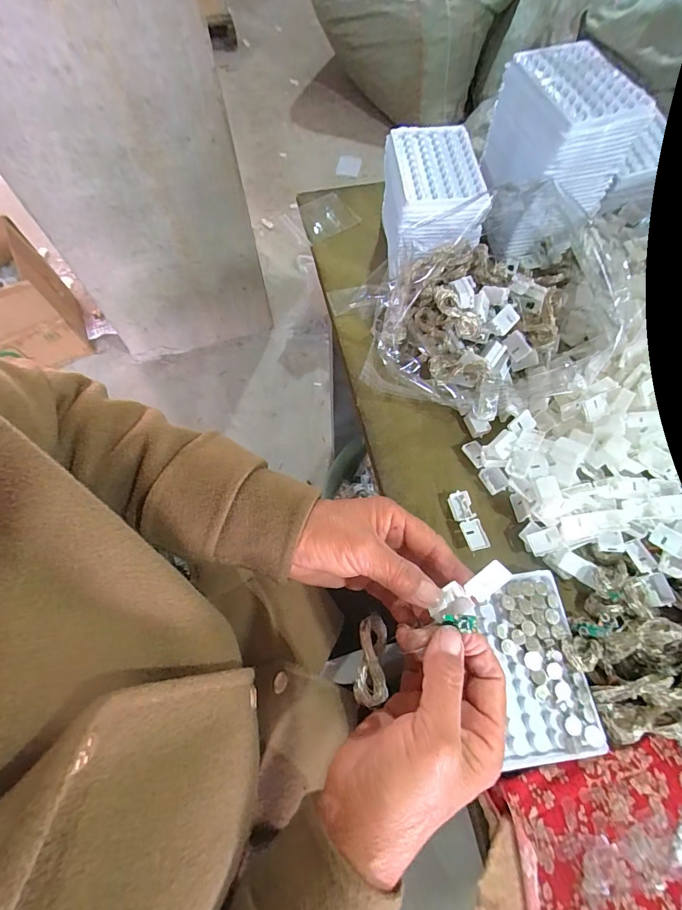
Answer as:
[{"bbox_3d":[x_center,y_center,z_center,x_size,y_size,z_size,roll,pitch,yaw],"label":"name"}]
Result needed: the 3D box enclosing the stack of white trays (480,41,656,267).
[{"bbox_3d":[0.229,-0.326,0.450,0.103,0.154,0.125,-11,67,-5],"label":"stack of white trays"}]

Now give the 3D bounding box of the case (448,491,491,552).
[{"bbox_3d":[0.116,0.060,0.374,0.019,0.011,0.054,-13,67,-6],"label":"case"}]

